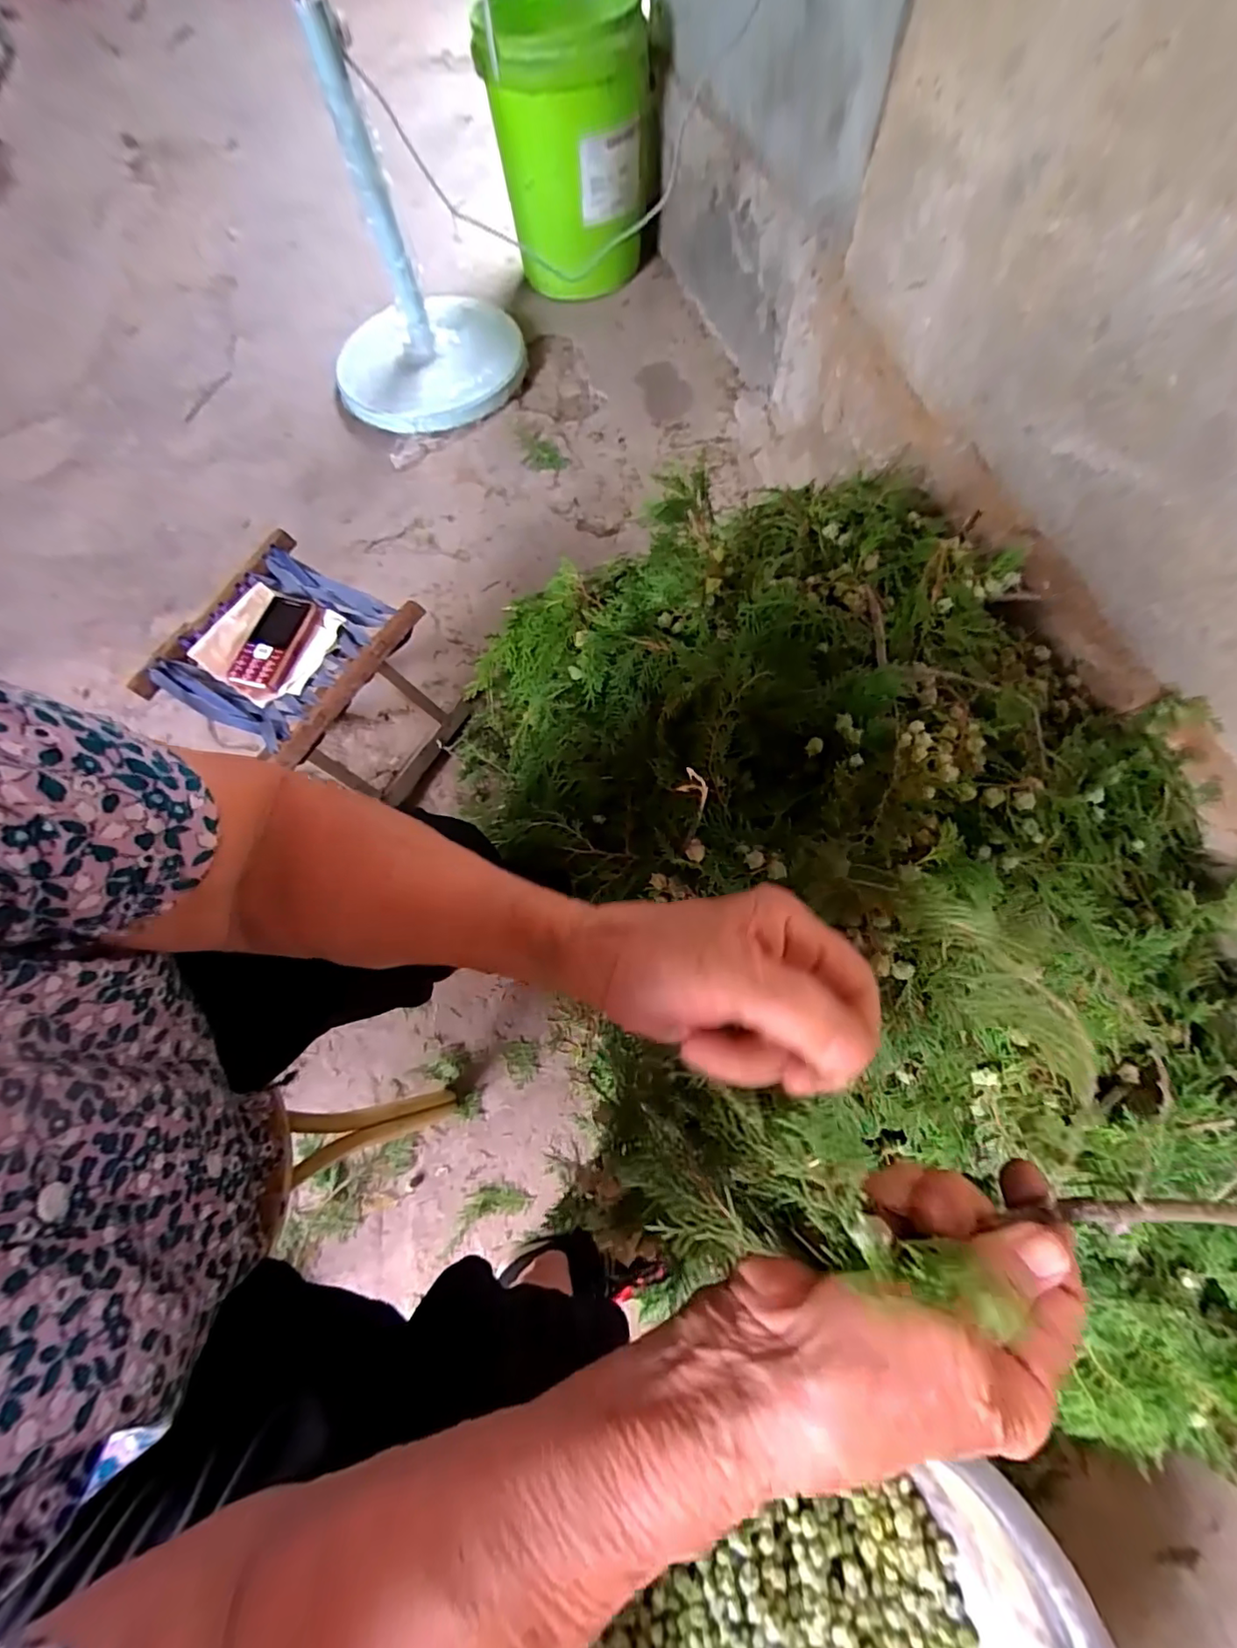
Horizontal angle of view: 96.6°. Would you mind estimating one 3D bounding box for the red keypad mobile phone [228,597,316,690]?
[{"bbox_3d":[-0.398,-0.211,0.636,0.059,0.014,0.118,11,71,5],"label":"red keypad mobile phone"}]

